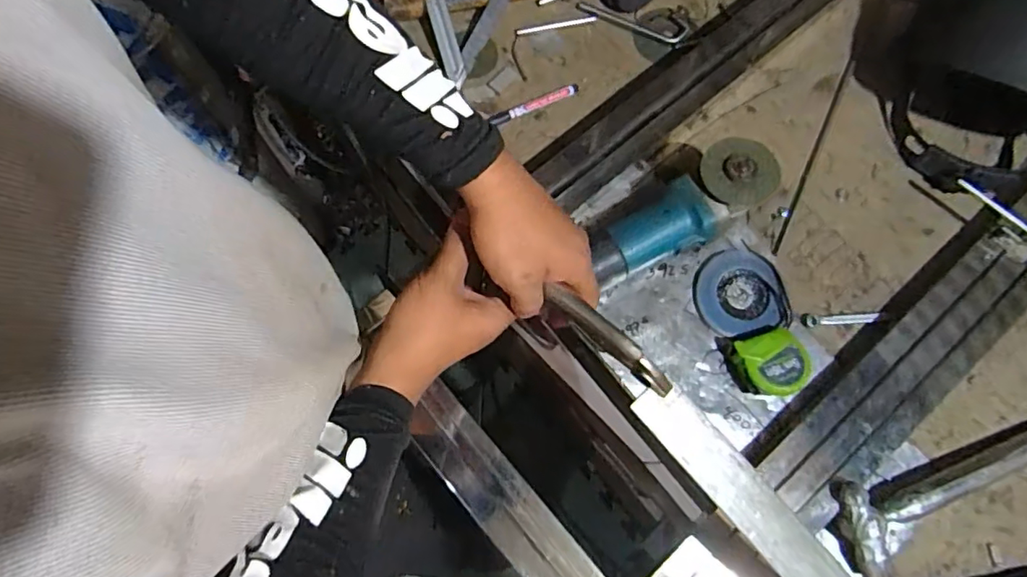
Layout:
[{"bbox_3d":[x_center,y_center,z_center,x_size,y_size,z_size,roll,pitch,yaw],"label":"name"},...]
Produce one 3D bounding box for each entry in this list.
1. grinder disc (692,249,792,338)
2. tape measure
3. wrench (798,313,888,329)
[{"bbox_3d":[0.243,0.005,0.616,0.095,0.015,0.092,0,73,-2],"label":"grinder disc"},{"bbox_3d":[0.261,0.076,0.586,0.077,0.033,0.067,-7,74,-4],"label":"tape measure"},{"bbox_3d":[0.355,0.034,0.615,0.092,0.004,0.015,0,73,-2],"label":"wrench"}]

